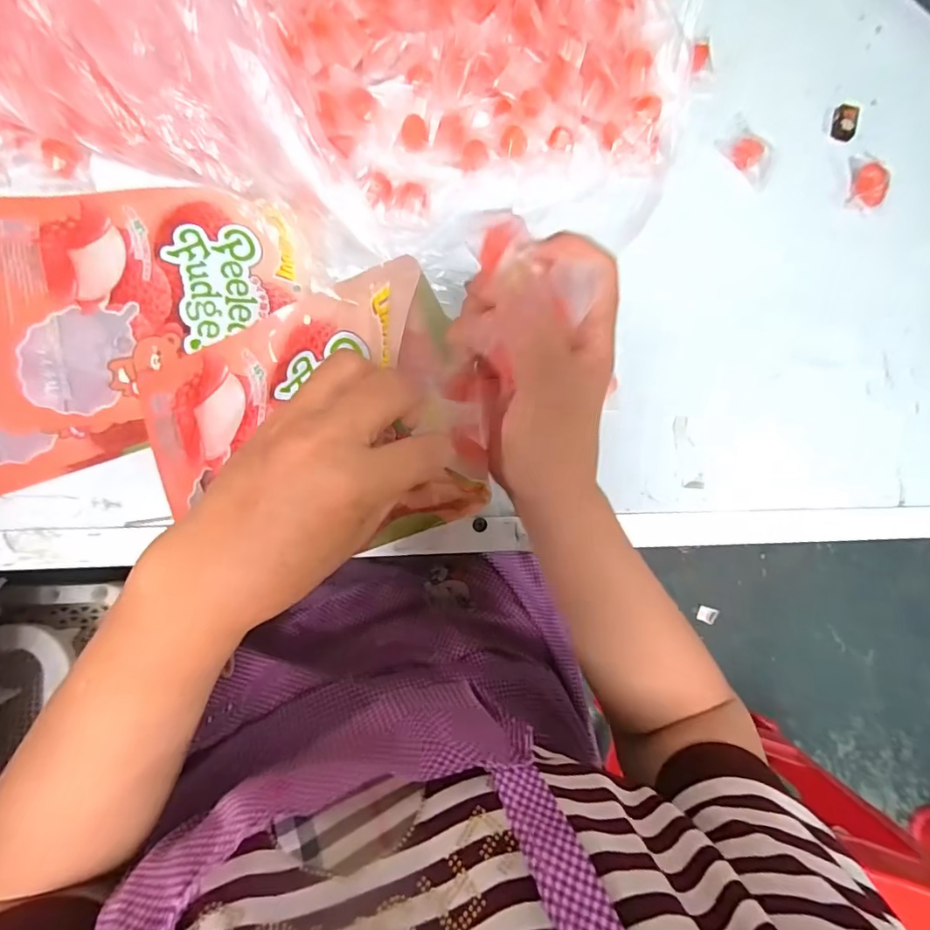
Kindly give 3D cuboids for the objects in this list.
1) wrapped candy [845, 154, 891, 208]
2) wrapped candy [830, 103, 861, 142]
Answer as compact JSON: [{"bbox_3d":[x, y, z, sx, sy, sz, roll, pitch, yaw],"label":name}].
[{"bbox_3d":[0.330,-0.232,0.412,0.028,0.015,0.041,10,83,-7],"label":"wrapped candy"},{"bbox_3d":[0.314,-0.283,0.417,0.017,0.009,0.029,12,83,-6],"label":"wrapped candy"}]

